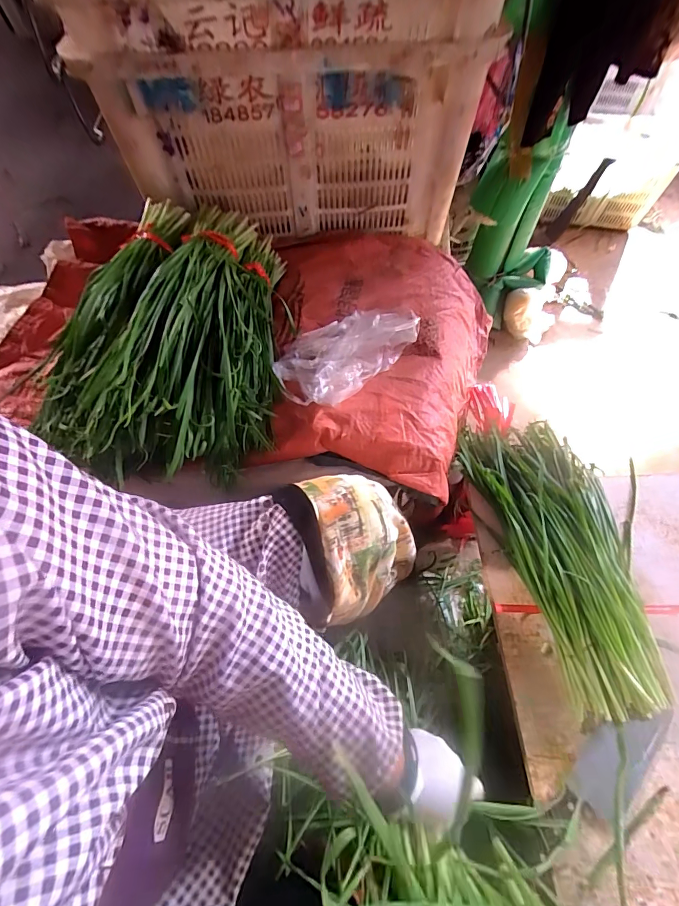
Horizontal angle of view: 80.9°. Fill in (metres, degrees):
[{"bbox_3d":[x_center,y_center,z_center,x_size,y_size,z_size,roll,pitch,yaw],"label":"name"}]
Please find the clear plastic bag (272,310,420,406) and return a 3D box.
[{"bbox_3d":[0.001,-0.162,0.612,0.210,0.066,0.138,-40,69,-19],"label":"clear plastic bag"}]

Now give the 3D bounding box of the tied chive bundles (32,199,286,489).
[{"bbox_3d":[-0.249,-0.191,0.618,0.291,0.138,0.447,-3,61,-2],"label":"tied chive bundles"}]

